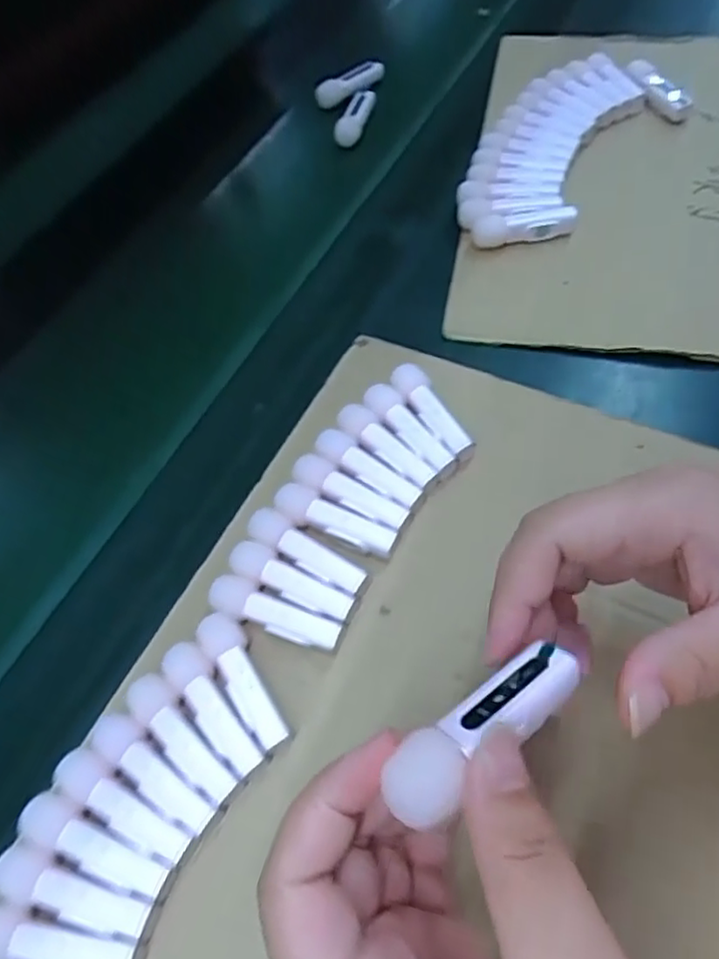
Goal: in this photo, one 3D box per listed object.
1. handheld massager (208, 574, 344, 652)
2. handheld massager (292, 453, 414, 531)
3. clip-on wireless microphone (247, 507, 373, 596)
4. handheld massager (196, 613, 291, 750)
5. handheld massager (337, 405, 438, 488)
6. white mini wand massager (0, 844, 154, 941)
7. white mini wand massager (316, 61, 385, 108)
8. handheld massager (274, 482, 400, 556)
[{"bbox_3d":[-0.038,0.062,0.301,0.063,0.015,0.018,17,62,13],"label":"handheld massager"},{"bbox_3d":[-0.004,0.009,0.332,0.064,0.017,0.017,25,64,17],"label":"handheld massager"},{"bbox_3d":[-0.024,0.036,0.315,0.066,0.013,0.017,28,65,19],"label":"clip-on wireless microphone"},{"bbox_3d":[-0.049,0.087,0.288,0.018,0.015,0.063,-33,63,-15],"label":"handheld massager"},{"bbox_3d":[0.014,-0.015,0.344,0.063,0.017,0.017,38,68,22],"label":"handheld massager"},{"bbox_3d":[-0.107,0.156,0.249,0.062,0.011,0.017,12,61,10],"label":"white mini wand massager"},{"bbox_3d":[-0.007,-0.343,0.567,0.070,0.022,0.017,-40,65,-19],"label":"white mini wand massager"},{"bbox_3d":[-0.012,0.021,0.323,0.063,0.014,0.018,21,63,15],"label":"handheld massager"}]

